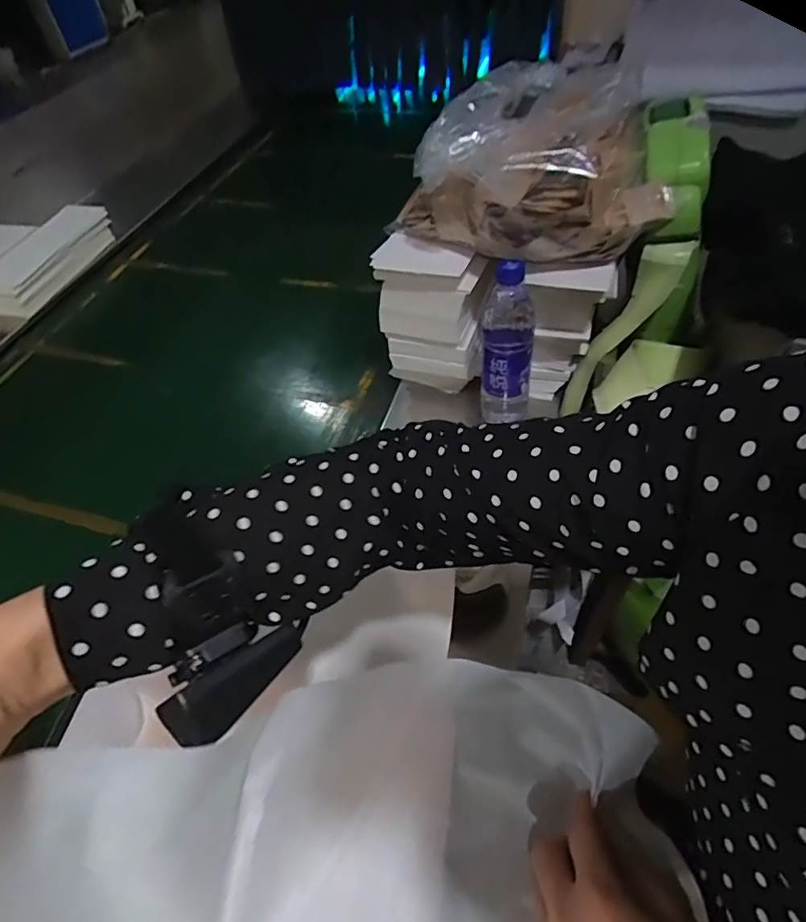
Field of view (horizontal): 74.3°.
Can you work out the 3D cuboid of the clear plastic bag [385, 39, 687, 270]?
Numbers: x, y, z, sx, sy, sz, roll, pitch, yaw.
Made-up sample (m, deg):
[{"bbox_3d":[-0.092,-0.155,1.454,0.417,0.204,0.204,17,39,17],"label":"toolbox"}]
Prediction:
[{"bbox_3d":[0.149,-0.334,0.609,0.256,0.136,0.238,-28,54,-17],"label":"clear plastic bag"}]

